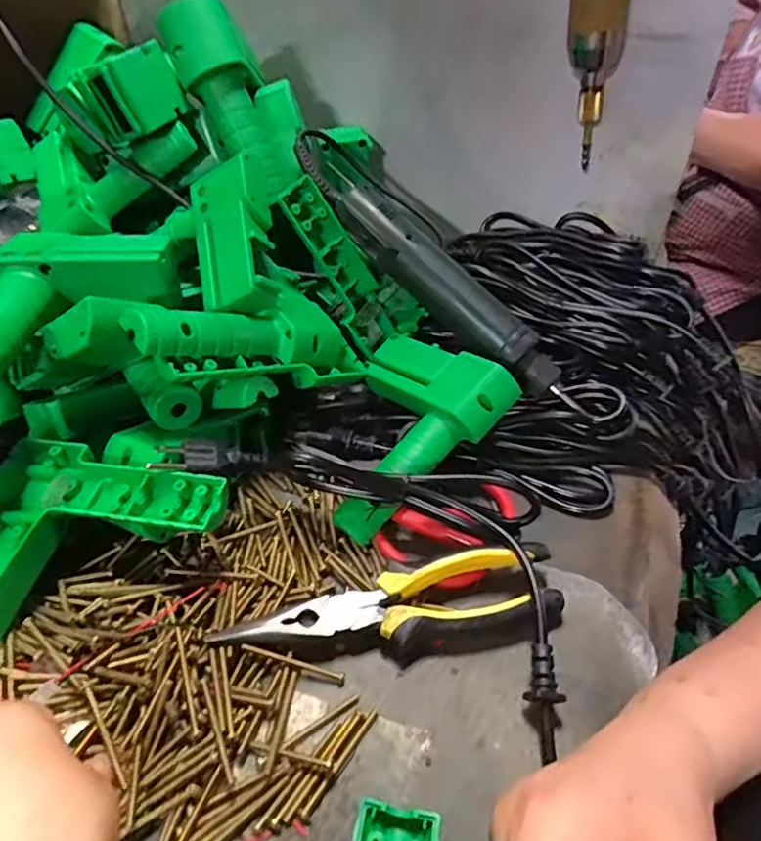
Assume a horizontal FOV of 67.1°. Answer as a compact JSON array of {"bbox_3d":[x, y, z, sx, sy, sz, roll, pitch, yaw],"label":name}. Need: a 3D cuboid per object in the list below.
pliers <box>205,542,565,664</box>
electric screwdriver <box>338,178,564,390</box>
[{"bbox_3d":[0.008,0.104,0.324,0.186,0.029,0.047,-5,41,-4],"label":"pliers"},{"bbox_3d":[0.051,-0.097,0.432,0.204,0.034,0.033,44,53,4],"label":"electric screwdriver"}]

